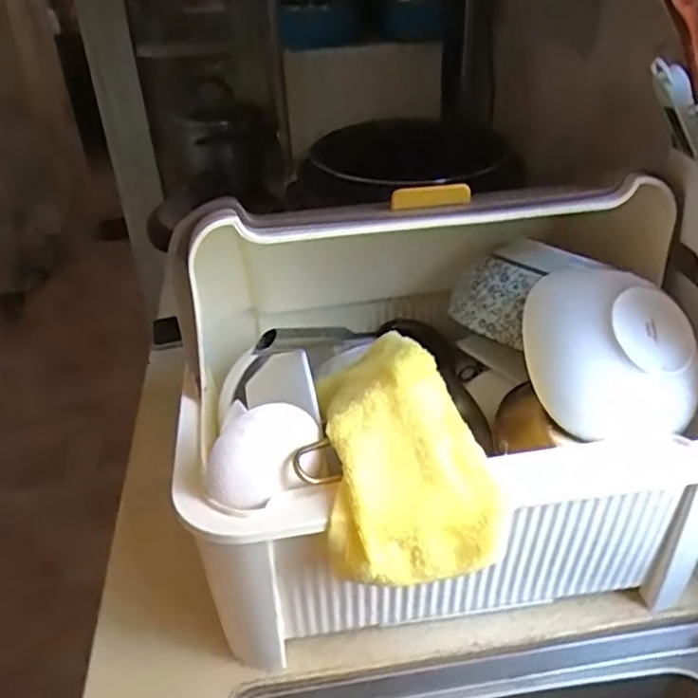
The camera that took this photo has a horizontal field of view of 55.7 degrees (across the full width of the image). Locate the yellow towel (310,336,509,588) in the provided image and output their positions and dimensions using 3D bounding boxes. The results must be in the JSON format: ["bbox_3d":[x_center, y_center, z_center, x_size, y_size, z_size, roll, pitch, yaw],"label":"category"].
[{"bbox_3d":[0.035,0.067,0.474,0.107,0.082,0.171,-6,34,-5],"label":"yellow towel"}]

